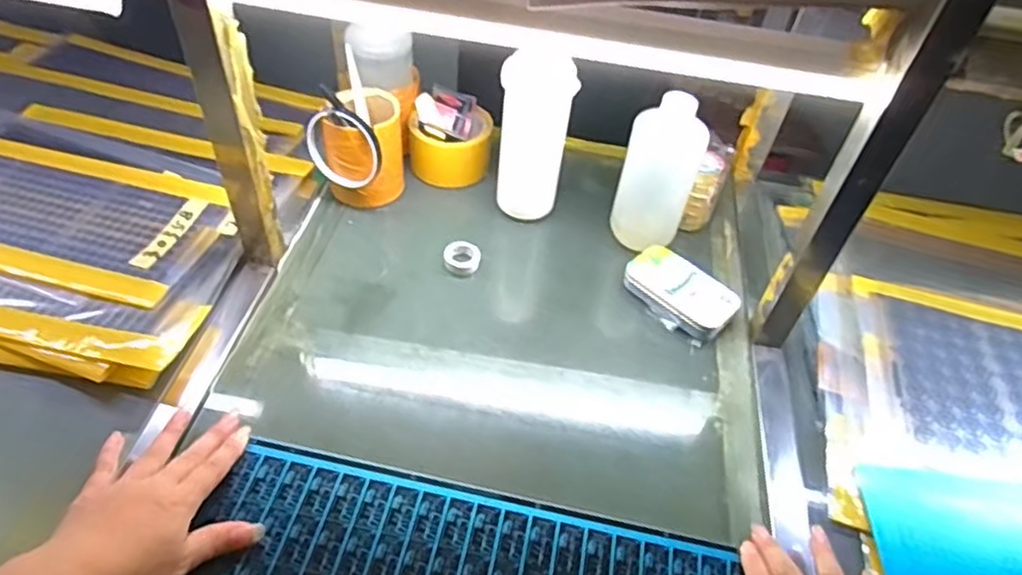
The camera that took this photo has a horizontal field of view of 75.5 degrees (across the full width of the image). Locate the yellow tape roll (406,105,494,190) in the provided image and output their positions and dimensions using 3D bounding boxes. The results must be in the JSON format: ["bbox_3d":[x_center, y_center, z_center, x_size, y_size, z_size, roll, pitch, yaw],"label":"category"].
[{"bbox_3d":[-0.071,-0.164,0.778,0.097,0.050,0.097,3,48,-3],"label":"yellow tape roll"}]

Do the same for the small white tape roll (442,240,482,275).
[{"bbox_3d":[-0.051,-0.031,0.693,0.039,0.016,0.035,7,48,1],"label":"small white tape roll"}]

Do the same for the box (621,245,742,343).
[{"bbox_3d":[0.176,0.005,0.682,0.071,0.030,0.112,-31,58,-28],"label":"box"}]

